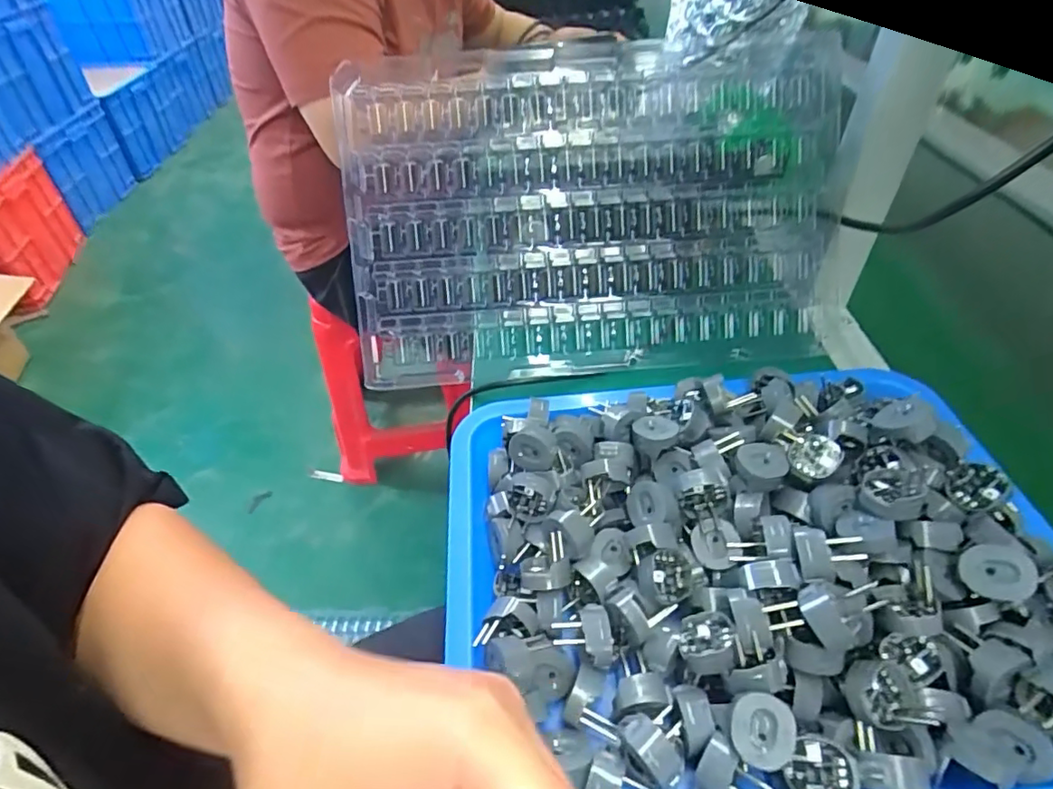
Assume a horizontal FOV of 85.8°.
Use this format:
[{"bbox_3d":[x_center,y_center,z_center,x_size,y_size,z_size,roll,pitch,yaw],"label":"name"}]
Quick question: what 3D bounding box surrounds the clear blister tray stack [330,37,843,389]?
[{"bbox_3d":[0.052,-0.140,0.441,0.368,0.241,0.038,-5,9,-1],"label":"clear blister tray stack"}]

